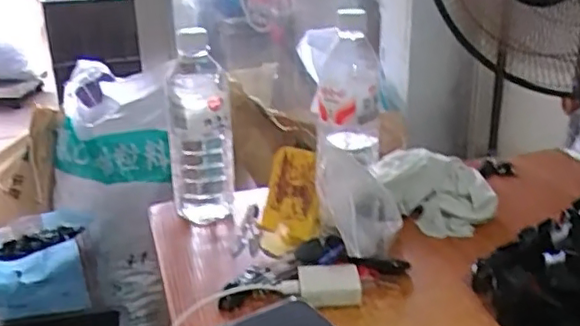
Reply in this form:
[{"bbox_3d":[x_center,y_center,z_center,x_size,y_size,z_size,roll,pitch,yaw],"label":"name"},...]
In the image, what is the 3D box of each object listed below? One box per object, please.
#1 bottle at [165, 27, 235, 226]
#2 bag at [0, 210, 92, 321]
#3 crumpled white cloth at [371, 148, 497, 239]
[{"bbox_3d":[-0.101,-0.032,0.682,0.070,0.216,0.055,-8,22,-15],"label":"bottle"},{"bbox_3d":[-0.445,0.178,1.109,0.180,0.110,0.183,-7,21,-12],"label":"bag"},{"bbox_3d":[0.157,0.025,0.707,0.093,0.057,0.146,-16,25,-33],"label":"crumpled white cloth"}]

